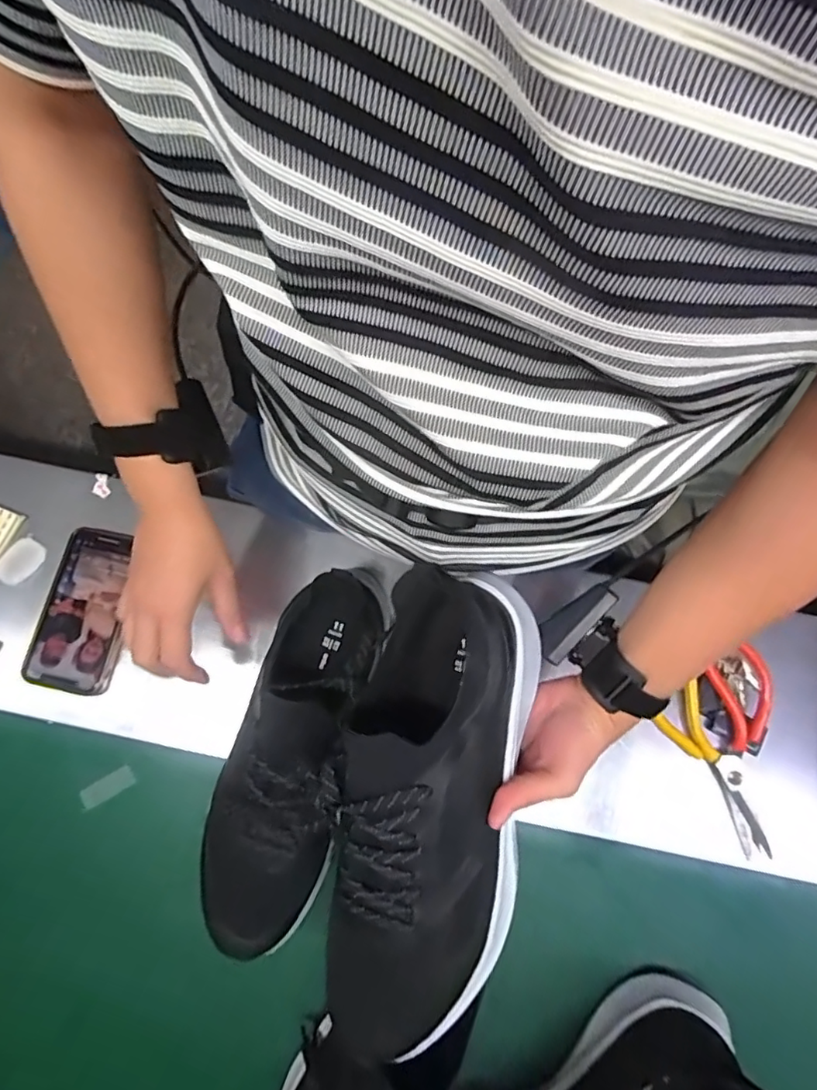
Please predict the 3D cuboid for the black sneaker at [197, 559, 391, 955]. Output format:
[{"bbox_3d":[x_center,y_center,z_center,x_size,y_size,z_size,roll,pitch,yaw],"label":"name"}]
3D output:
[{"bbox_3d":[-0.093,0.166,0.437,0.095,0.091,0.292,19,76,3],"label":"black sneaker"}]

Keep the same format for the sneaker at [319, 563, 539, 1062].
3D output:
[{"bbox_3d":[0.015,0.168,0.353,0.121,0.090,0.288,8,79,1],"label":"sneaker"}]

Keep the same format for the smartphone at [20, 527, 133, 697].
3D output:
[{"bbox_3d":[-0.305,0.061,0.528,0.076,0.016,0.149,12,76,1],"label":"smartphone"}]

